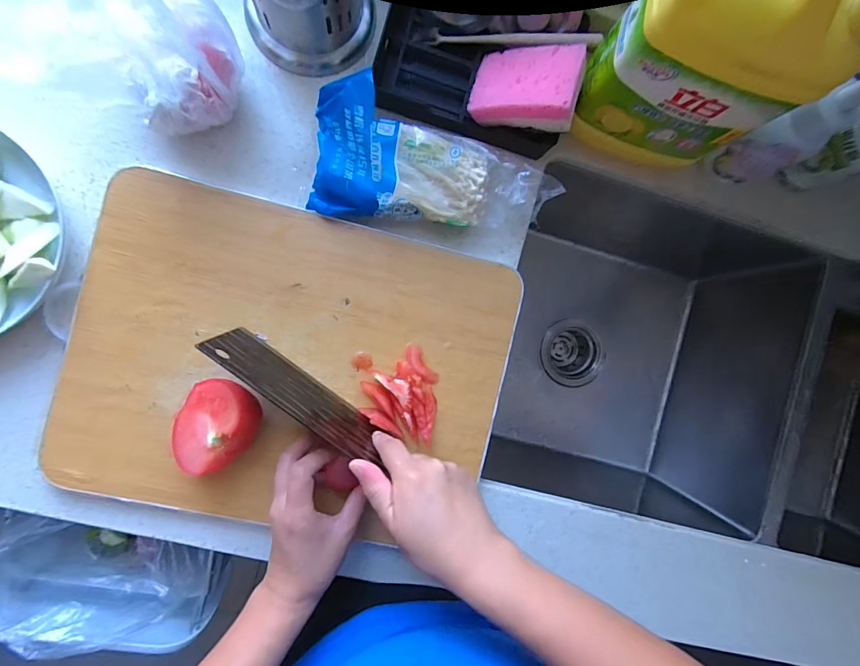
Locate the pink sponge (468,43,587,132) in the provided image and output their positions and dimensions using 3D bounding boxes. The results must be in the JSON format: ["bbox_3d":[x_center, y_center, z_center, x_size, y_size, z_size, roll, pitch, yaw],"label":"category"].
[{"bbox_3d":[0.088,-0.221,0.381,0.094,0.027,0.066,12,83,27],"label":"pink sponge"}]

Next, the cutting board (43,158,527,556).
[{"bbox_3d":[-0.126,0.034,0.399,0.393,0.026,0.291,14,90,-7],"label":"cutting board"}]

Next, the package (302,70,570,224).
[{"bbox_3d":[0.002,-0.156,0.383,0.212,0.044,0.104,3,90,-7],"label":"package"}]

